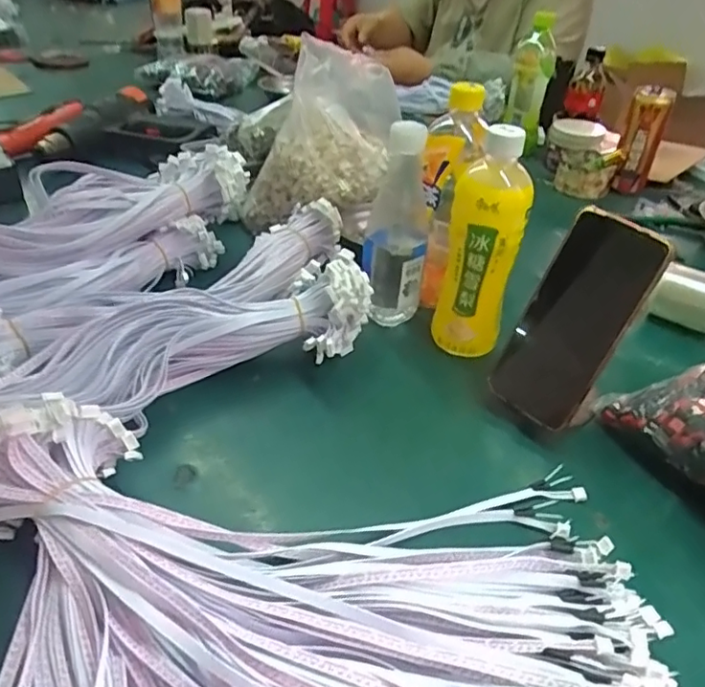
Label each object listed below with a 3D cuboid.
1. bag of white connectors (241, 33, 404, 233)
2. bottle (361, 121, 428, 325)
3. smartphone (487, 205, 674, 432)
[{"bbox_3d":[-0.037,-0.233,0.699,0.189,0.192,0.086,1,37,-3],"label":"bag of white connectors"},{"bbox_3d":[0.043,-0.110,0.571,0.059,0.196,0.056,6,37,4],"label":"bottle"},{"bbox_3d":[0.172,-0.018,0.461,0.015,0.163,0.073,7,25,-48],"label":"smartphone"}]

